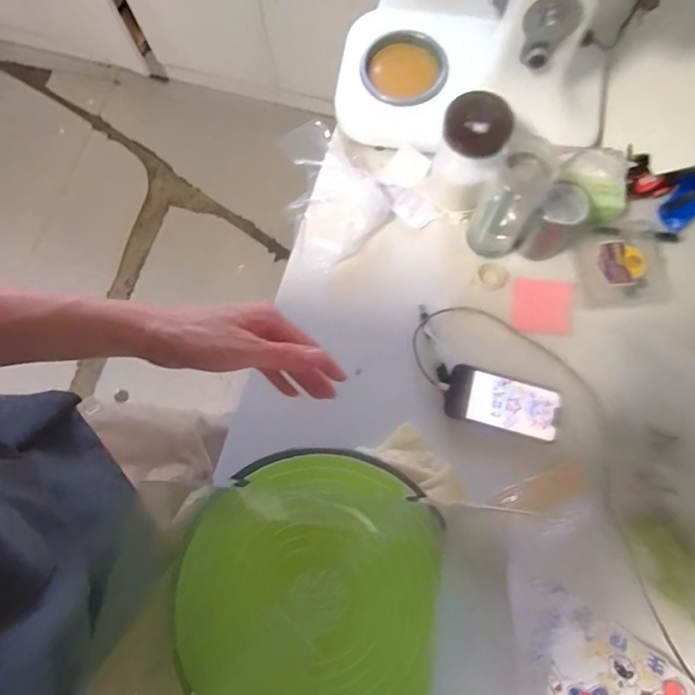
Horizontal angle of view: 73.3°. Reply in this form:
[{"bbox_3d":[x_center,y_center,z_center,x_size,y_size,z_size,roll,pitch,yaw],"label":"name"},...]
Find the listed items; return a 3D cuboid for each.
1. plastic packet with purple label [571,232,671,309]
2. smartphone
[{"bbox_3d":[0.377,-0.108,0.636,0.117,0.025,0.110,-4,77,1],"label":"plastic packet with purple label"},{"bbox_3d":[0.205,0.073,0.609,0.146,0.014,0.068,16,76,1],"label":"smartphone"}]

